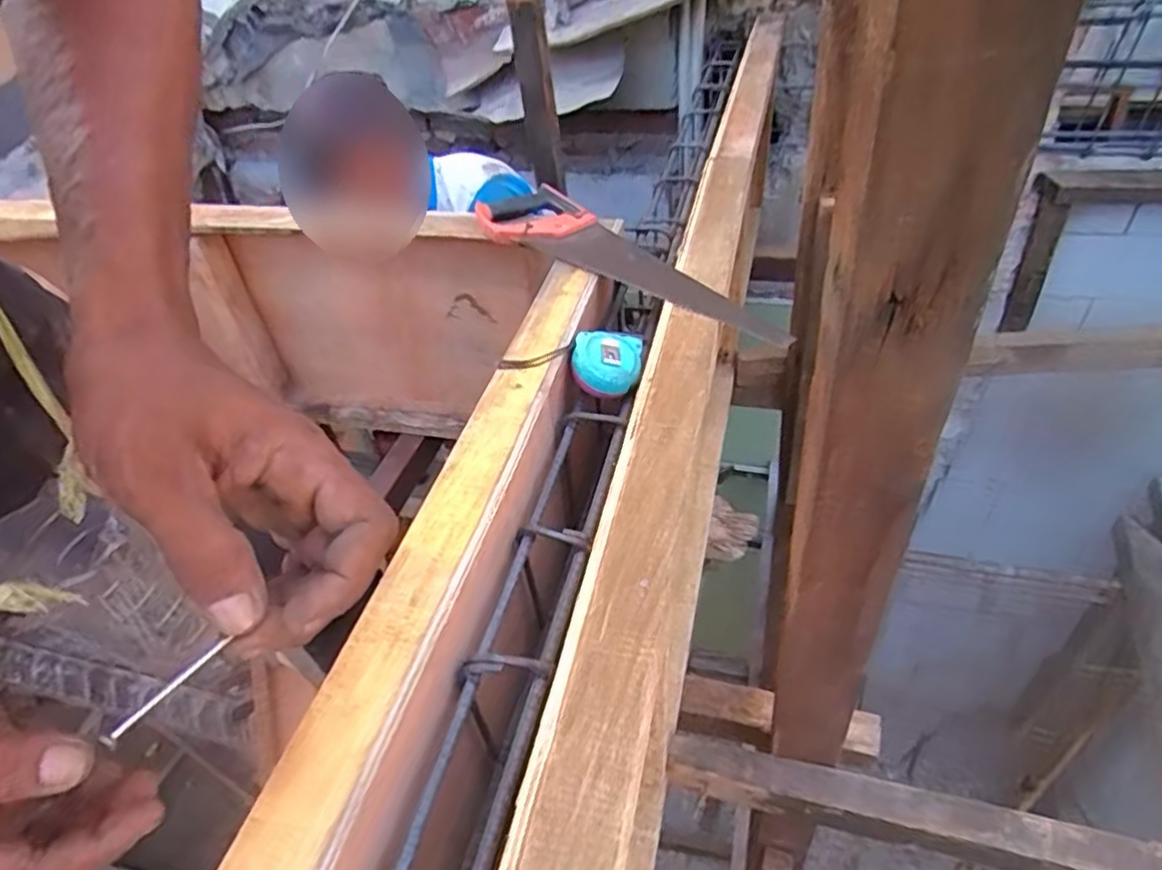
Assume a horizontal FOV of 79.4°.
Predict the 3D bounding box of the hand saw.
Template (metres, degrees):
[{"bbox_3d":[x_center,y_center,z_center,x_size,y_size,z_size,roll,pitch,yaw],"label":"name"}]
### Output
[{"bbox_3d":[0.059,-0.232,0.903,0.502,0.040,0.124,29,54,33],"label":"hand saw"}]

